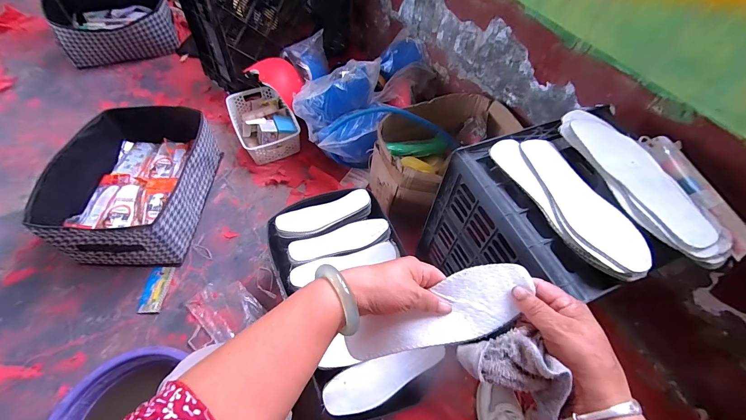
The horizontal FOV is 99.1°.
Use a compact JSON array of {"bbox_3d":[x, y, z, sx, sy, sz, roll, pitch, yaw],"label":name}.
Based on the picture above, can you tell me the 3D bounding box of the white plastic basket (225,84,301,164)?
[{"bbox_3d":[-0.387,-0.311,1.127,0.198,0.090,0.303,-21,60,-17],"label":"white plastic basket"}]

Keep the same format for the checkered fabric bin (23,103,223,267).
[{"bbox_3d":[-0.653,-0.088,0.910,0.325,0.184,0.462,0,56,-4],"label":"checkered fabric bin"}]

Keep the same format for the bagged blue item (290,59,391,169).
[{"bbox_3d":[-0.093,-0.250,0.948,0.247,0.264,0.186,-8,57,-9],"label":"bagged blue item"}]

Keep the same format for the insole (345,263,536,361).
[{"bbox_3d":[0.069,0.118,0.350,0.211,0.023,0.062,-24,60,7],"label":"insole"}]

